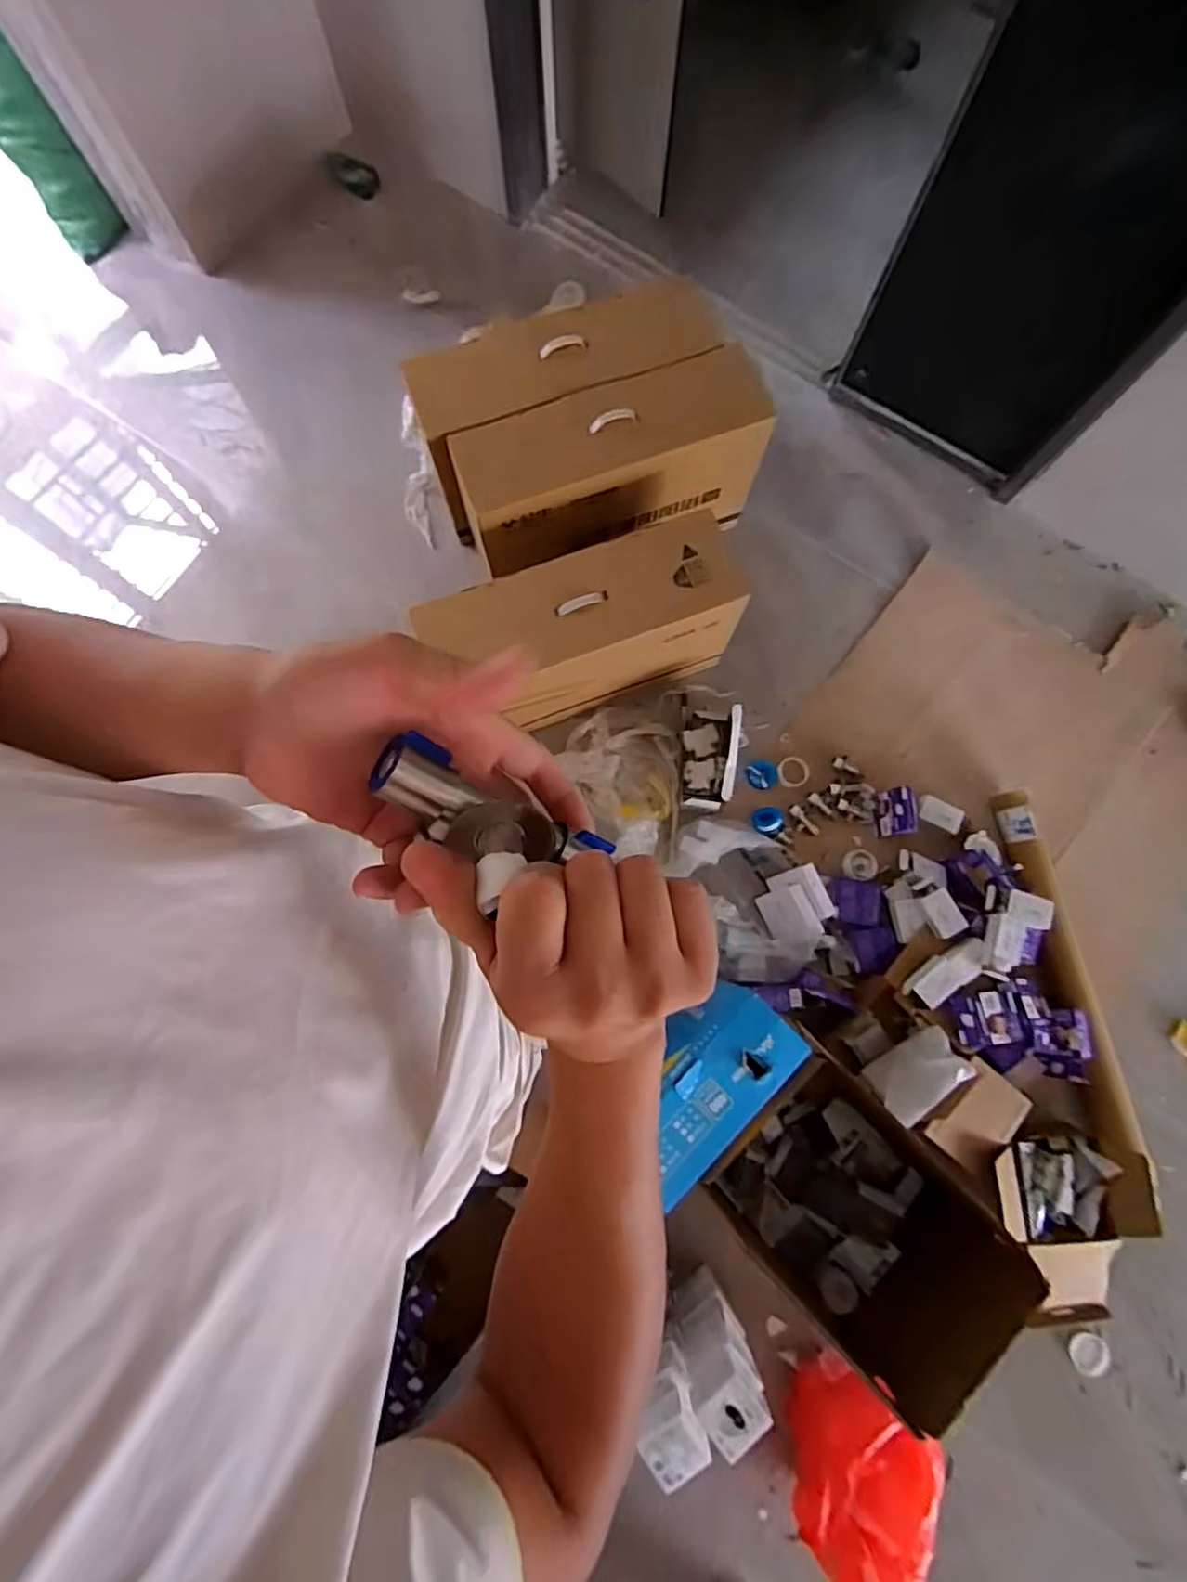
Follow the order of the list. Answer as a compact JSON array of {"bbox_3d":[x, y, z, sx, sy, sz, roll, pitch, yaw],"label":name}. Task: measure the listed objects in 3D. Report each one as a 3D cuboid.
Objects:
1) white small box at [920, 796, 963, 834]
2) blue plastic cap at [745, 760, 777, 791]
[{"bbox_3d":[0.800,0.052,1.495,0.095,0.019,0.067,30,79,7],"label":"white small box"},{"bbox_3d":[0.399,-0.039,1.539,0.073,0.014,0.069,0,76,1],"label":"blue plastic cap"}]

